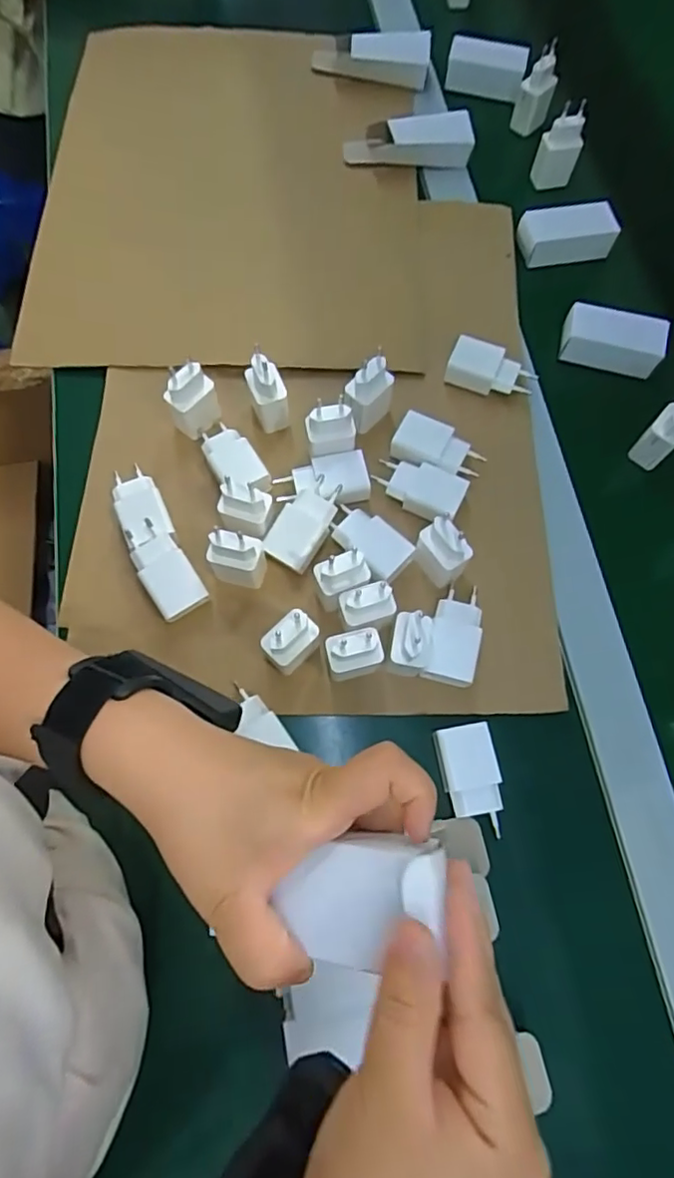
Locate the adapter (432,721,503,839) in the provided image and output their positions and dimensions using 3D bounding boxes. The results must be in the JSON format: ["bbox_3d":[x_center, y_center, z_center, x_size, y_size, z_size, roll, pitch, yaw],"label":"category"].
[{"bbox_3d":[0.096,0.139,0.434,0.041,0.024,0.073,-9,72,-4],"label":"adapter"}]

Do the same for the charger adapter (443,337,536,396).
[{"bbox_3d":[0.142,-0.201,0.543,0.078,0.032,0.031,16,72,5],"label":"charger adapter"}]

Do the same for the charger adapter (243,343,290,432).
[{"bbox_3d":[-0.061,-0.172,0.512,0.026,0.071,0.039,-23,73,-8],"label":"charger adapter"}]

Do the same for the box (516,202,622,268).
[{"bbox_3d":[0.240,-0.370,0.619,0.096,0.031,0.052,-5,72,-2],"label":"box"}]

